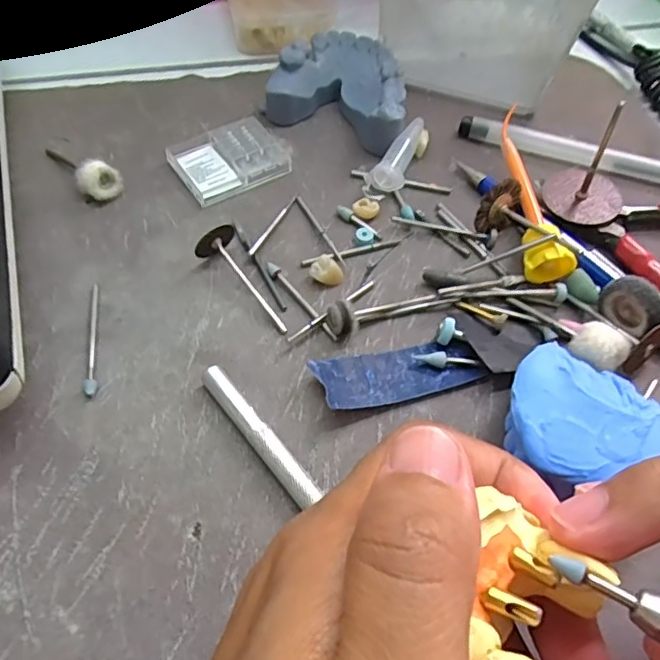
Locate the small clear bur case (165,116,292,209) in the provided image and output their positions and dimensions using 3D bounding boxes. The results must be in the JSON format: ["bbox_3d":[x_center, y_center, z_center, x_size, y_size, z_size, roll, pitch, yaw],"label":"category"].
[{"bbox_3d":[-0.044,-0.075,0.255,0.045,0.007,0.036,-31,64,-22],"label":"small clear bur case"}]

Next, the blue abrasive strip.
[{"bbox_3d":[0.024,0.014,0.201,0.057,0.009,0.020,-13,58,-12],"label":"blue abrasive strip"}]

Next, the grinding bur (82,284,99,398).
[{"bbox_3d":[-0.083,0.002,0.203,0.004,0.004,0.047,-8,58,-9],"label":"grinding bur"}]

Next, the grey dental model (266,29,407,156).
[{"bbox_3d":[0.010,-0.113,0.273,0.062,0.024,0.051,23,58,11],"label":"grey dental model"}]

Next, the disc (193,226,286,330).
[{"bbox_3d":[-0.034,-0.017,0.214,0.016,0.014,0.045,-24,61,-18],"label":"disc"}]

